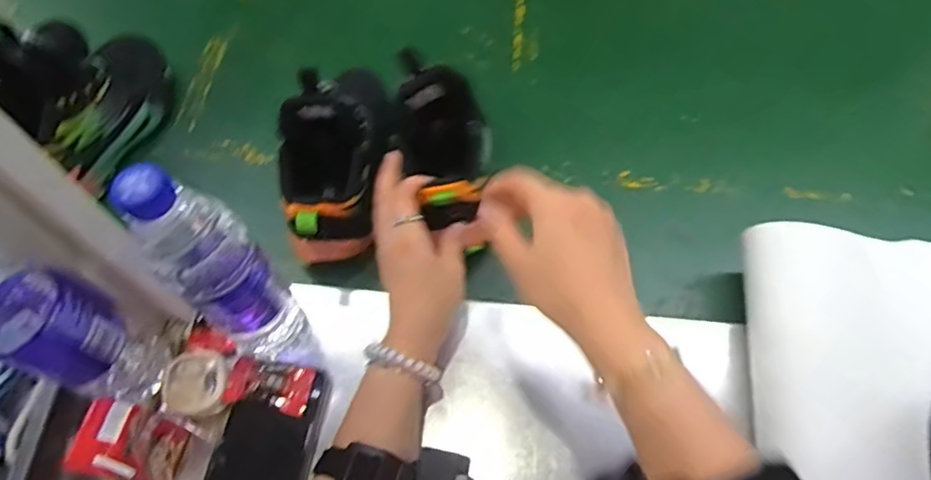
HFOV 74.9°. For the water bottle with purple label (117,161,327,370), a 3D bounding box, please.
[{"bbox_3d":[-0.167,0.033,0.439,0.056,0.243,0.063,-38,66,-17],"label":"water bottle with purple label"}]

